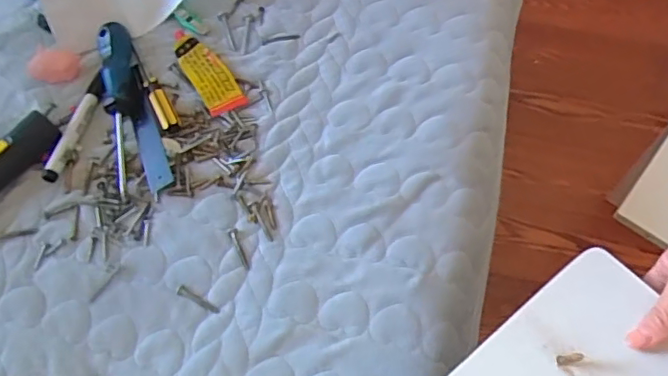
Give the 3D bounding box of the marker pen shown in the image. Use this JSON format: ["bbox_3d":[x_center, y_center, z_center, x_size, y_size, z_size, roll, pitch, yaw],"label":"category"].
[{"bbox_3d":[-0.253,-0.061,0.562,0.019,0.017,0.122,14,65,9],"label":"marker pen"}]

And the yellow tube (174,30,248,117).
[{"bbox_3d":[-0.133,-0.124,0.589,0.039,0.016,0.114,-31,67,-12],"label":"yellow tube"}]

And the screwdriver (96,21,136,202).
[{"bbox_3d":[-0.211,-0.085,0.568,0.033,0.024,0.194,-16,64,-5],"label":"screwdriver"}]

